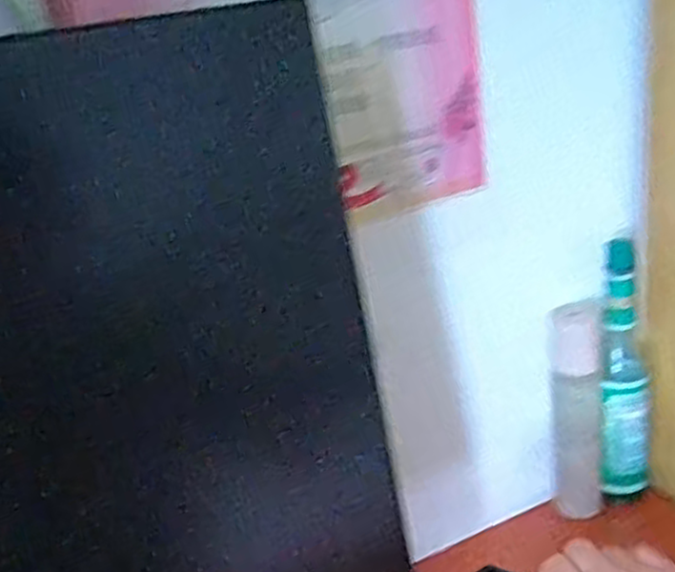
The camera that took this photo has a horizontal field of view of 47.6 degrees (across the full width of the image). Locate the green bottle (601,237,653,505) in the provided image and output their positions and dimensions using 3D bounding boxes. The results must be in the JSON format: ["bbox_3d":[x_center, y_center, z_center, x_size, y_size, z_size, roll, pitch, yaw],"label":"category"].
[{"bbox_3d":[0.250,0.083,0.666,0.046,0.232,0.051,2,23,22],"label":"green bottle"}]

